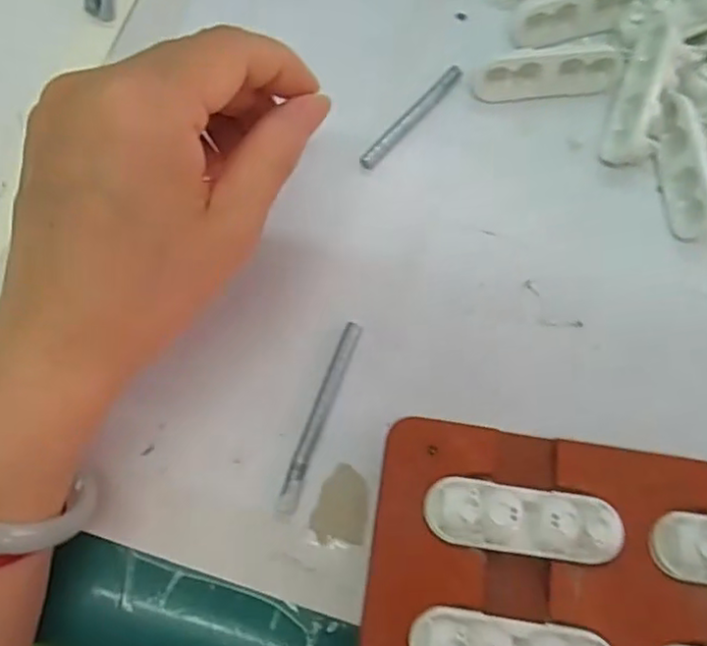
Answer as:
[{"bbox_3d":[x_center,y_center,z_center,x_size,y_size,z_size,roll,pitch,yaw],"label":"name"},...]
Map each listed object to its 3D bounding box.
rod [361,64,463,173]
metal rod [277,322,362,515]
[{"bbox_3d":[0.026,-0.090,0.283,0.007,0.005,0.065,39,75,11],"label":"rod"},{"bbox_3d":[-0.012,0.034,0.243,0.008,0.004,0.074,19,73,6],"label":"metal rod"}]

